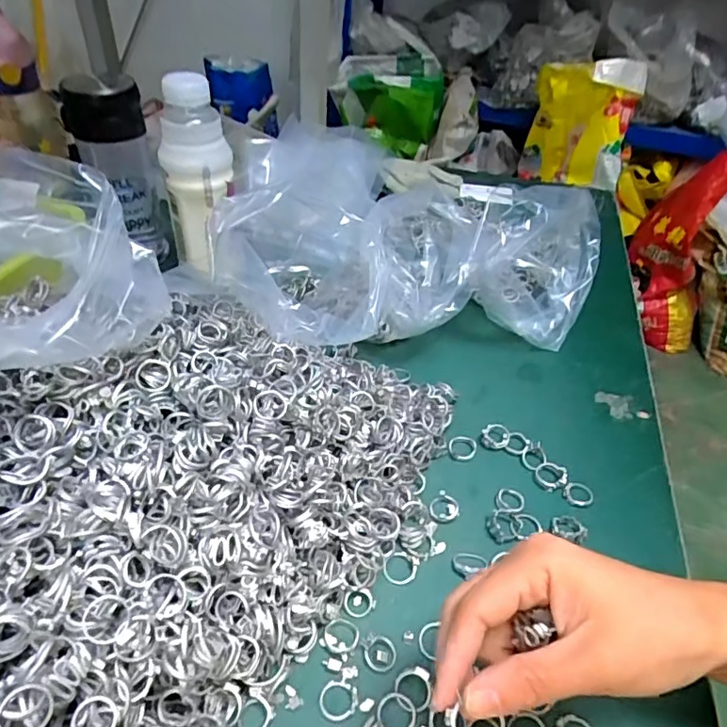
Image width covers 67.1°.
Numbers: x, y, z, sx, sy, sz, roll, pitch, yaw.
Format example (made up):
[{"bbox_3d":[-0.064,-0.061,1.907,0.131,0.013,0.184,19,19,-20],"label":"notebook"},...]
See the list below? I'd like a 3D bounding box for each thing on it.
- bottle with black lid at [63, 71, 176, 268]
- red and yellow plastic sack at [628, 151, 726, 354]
[{"bbox_3d":[-0.245,-0.186,0.565,0.066,0.198,0.060,8,41,1],"label":"bottle with black lid"},{"bbox_3d":[0.944,-0.313,1.654,0.285,0.581,0.134,32,47,26],"label":"red and yellow plastic sack"}]

